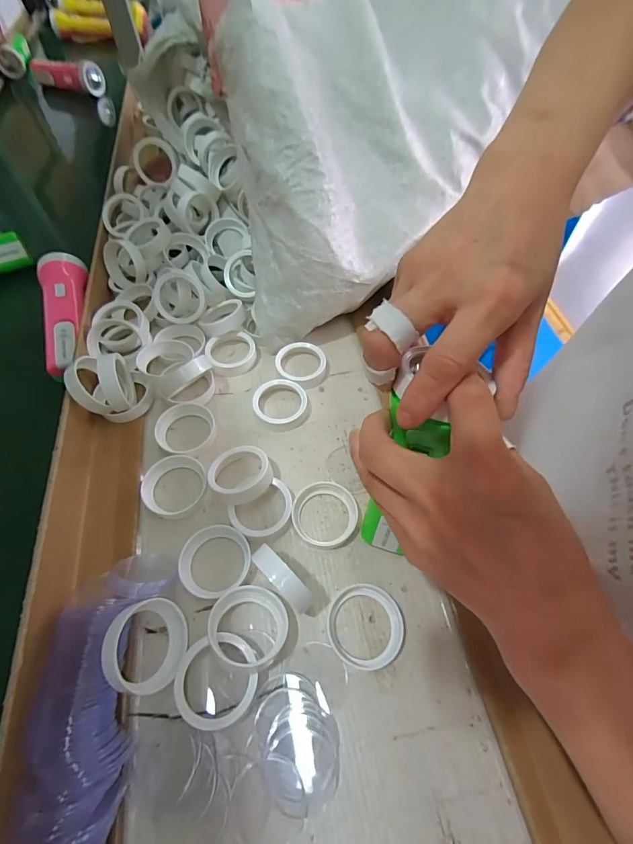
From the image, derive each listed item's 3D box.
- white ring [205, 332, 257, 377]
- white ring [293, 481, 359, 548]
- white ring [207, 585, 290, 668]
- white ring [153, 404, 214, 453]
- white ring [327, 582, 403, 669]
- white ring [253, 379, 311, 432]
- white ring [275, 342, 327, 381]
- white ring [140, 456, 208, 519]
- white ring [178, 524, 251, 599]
[{"bbox_3d":[-0.091,-0.073,0.409,0.051,0.016,0.047,1,57,-2],"label":"white ring"},{"bbox_3d":[0.007,0.076,0.319,0.055,0.015,0.051,1,57,-2],"label":"white ring"},{"bbox_3d":[-0.048,0.143,0.267,0.053,0.016,0.053,10,45,-10],"label":"white ring"},{"bbox_3d":[-0.122,0.005,0.358,0.046,0.016,0.054,35,62,18],"label":"white ring"},{"bbox_3d":[0.035,0.146,0.277,0.055,0.013,0.053,1,57,-2],"label":"white ring"},{"bbox_3d":[-0.034,-0.017,0.375,0.053,0.018,0.050,1,57,-2],"label":"white ring"},{"bbox_3d":[-0.016,-0.060,0.403,0.052,0.019,0.049,1,57,-2],"label":"white ring"},{"bbox_3d":[-0.120,0.054,0.328,0.054,0.018,0.051,1,57,-2],"label":"white ring"},{"bbox_3d":[-0.077,0.107,0.296,0.053,0.019,0.051,1,57,-2],"label":"white ring"}]

